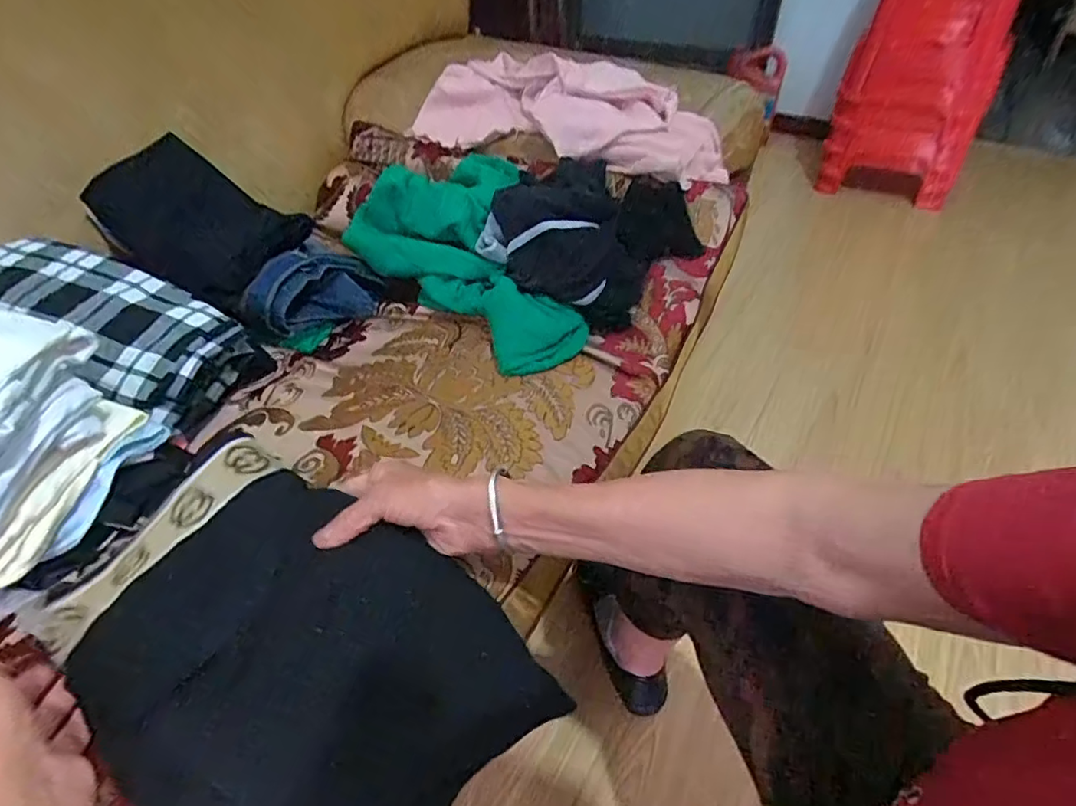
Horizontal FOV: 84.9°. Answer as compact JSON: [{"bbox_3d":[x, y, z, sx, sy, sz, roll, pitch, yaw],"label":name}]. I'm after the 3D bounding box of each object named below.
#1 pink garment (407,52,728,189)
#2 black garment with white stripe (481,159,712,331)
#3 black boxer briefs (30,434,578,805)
[{"bbox_3d":[0.050,-0.402,0.826,0.429,0.097,0.212,22,48,22],"label":"pink garment"},{"bbox_3d":[0.063,-0.188,0.677,0.196,0.106,0.215,22,48,22],"label":"black garment with white stripe"},{"bbox_3d":[-0.153,0.169,0.391,0.287,0.030,0.214,45,62,5],"label":"black boxer briefs"}]

